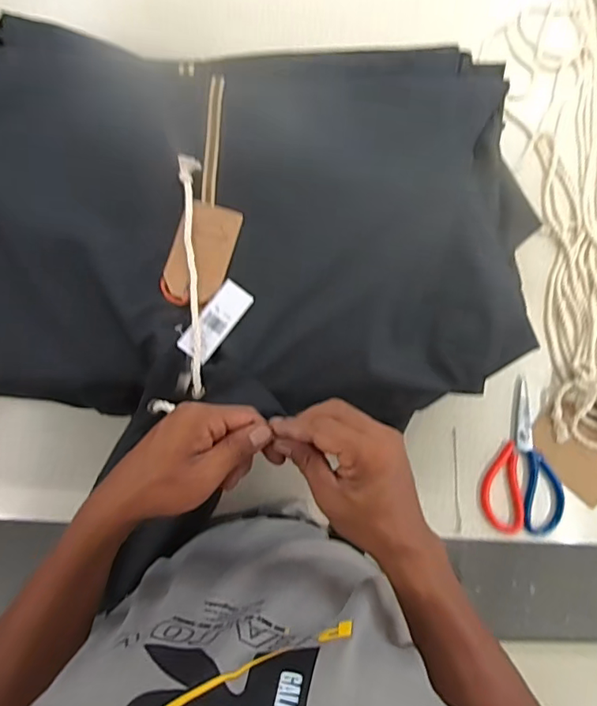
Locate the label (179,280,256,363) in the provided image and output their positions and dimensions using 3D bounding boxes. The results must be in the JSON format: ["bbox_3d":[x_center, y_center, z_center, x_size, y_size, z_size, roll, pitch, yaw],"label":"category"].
[{"bbox_3d":[-0.082,-0.032,0.515,0.034,0.006,0.083,37,81,4],"label":"label"}]

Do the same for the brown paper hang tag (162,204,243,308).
[{"bbox_3d":[-0.097,-0.102,0.524,0.058,0.004,0.100,17,80,-4],"label":"brown paper hang tag"}]

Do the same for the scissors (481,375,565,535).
[{"bbox_3d":[0.292,0.132,0.664,0.098,0.008,0.190,10,80,-1],"label":"scissors"}]

